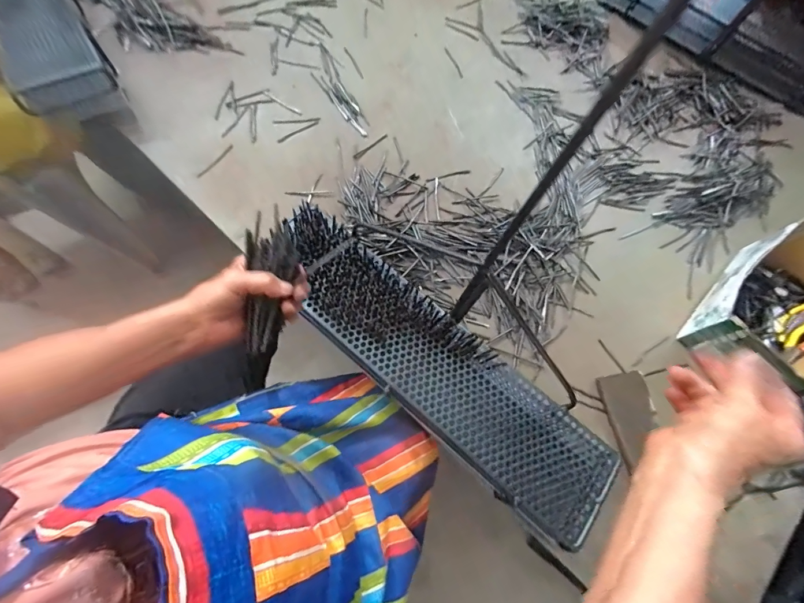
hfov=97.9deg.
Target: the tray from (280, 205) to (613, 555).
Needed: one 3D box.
[{"bbox_3d":[0.044,0.084,0.509,0.568,0.024,0.151,42,70,8],"label":"tray"}]

